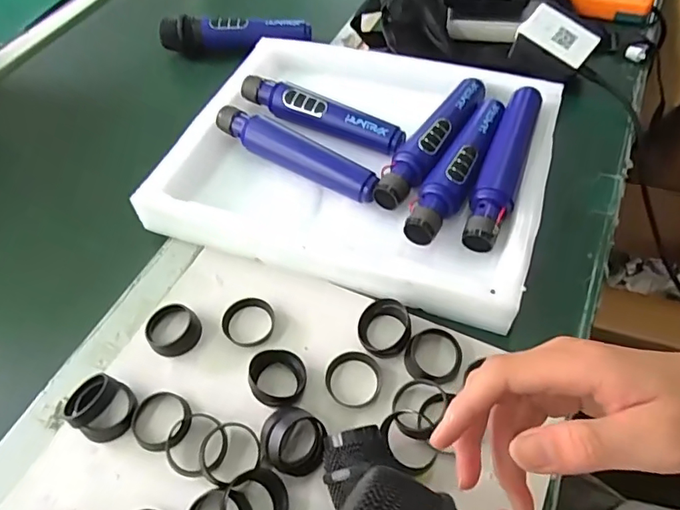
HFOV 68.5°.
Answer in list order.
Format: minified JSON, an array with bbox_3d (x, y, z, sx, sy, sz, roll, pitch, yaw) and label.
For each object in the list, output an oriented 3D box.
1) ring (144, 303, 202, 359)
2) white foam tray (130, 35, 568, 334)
[{"bbox_3d":[-0.140,0.064,0.423,0.040,0.019,0.042,-2,53,3],"label":"ring"},{"bbox_3d":[0.017,-0.100,0.507,0.355,0.060,0.284,13,55,14],"label":"white foam tray"}]

